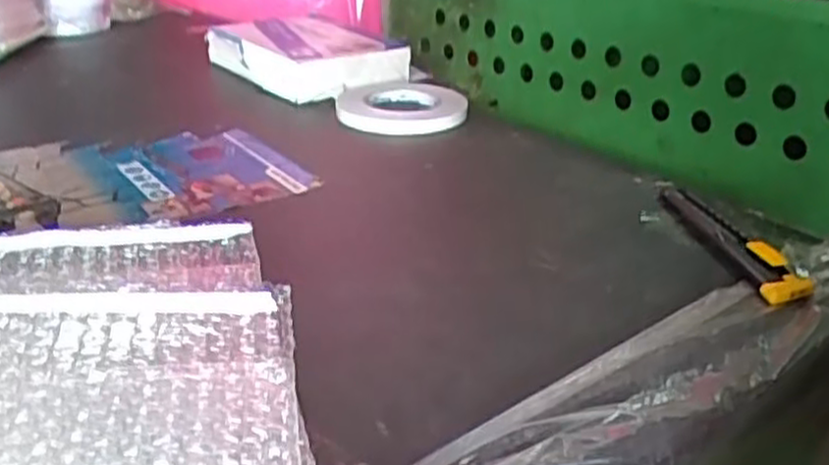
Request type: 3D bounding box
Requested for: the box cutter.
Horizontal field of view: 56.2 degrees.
[{"bbox_3d":[0.220,0.001,0.550,0.034,0.012,0.172,-2,25,-8],"label":"box cutter"}]

